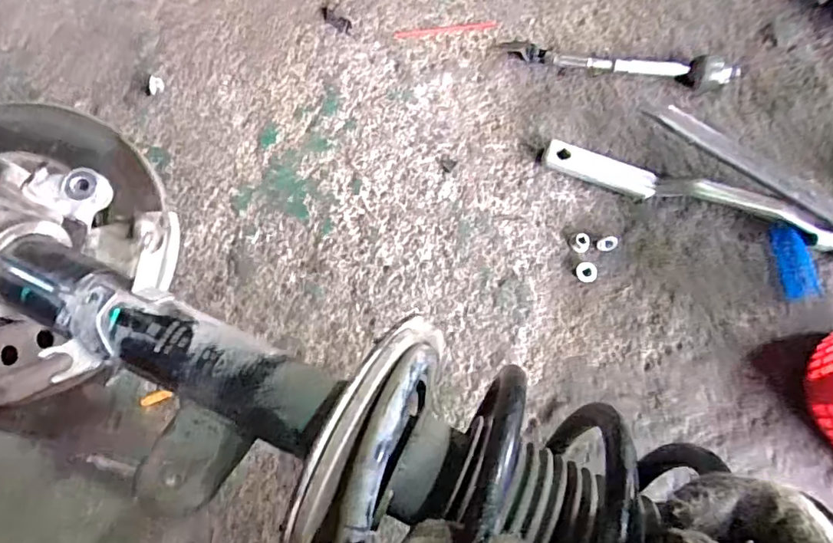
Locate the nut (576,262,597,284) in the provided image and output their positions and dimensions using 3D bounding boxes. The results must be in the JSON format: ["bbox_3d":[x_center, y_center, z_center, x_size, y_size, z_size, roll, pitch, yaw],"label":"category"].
[{"bbox_3d":[0.172,0.001,0.521,0.021,0.007,0.020,6,96,10],"label":"nut"}]

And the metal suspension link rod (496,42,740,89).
[{"bbox_3d":[0.230,-0.235,0.575,0.263,0.035,0.036,10,74,2],"label":"metal suspension link rod"}]

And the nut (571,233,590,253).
[{"bbox_3d":[0.169,-0.029,0.530,0.017,0.008,0.019,34,76,8],"label":"nut"}]

